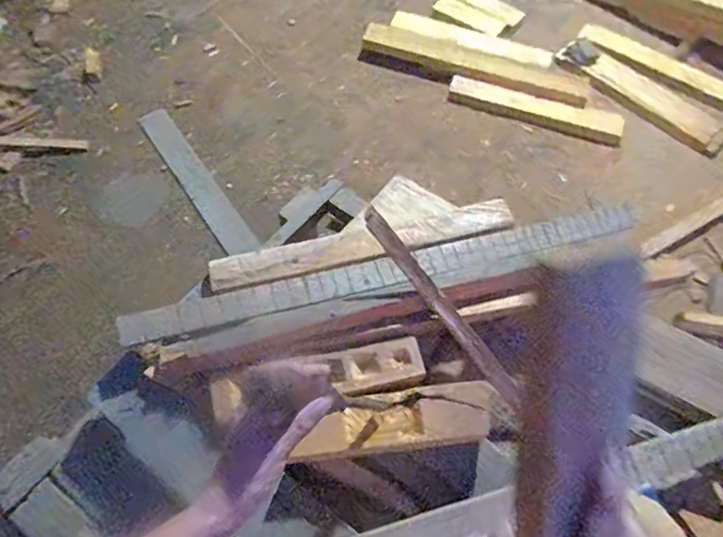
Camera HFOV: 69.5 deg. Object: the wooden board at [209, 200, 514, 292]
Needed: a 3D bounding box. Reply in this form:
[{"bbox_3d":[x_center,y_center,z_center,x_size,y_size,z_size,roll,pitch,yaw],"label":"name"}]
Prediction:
[{"bbox_3d":[0.011,-0.037,0.744,0.442,0.022,0.057,-13,64,-11],"label":"wooden board"}]

